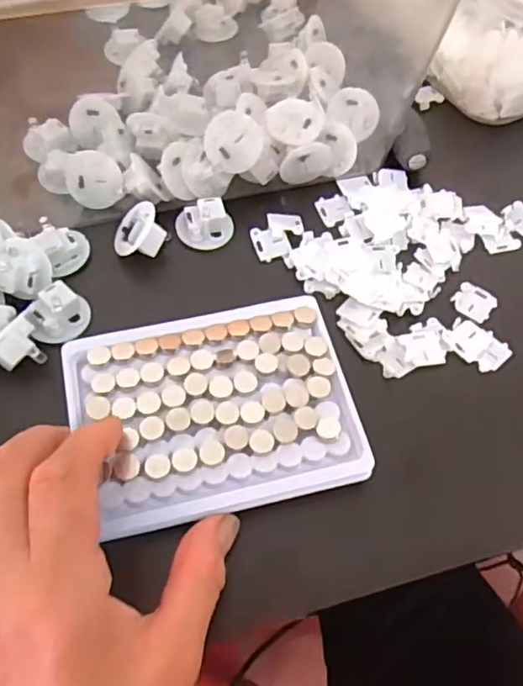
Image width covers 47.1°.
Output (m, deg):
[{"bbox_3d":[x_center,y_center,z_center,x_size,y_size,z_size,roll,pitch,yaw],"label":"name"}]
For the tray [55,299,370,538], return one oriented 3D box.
[{"bbox_3d":[-0.022,0.030,0.283,0.126,0.012,0.098,-12,61,-9],"label":"tray"}]

